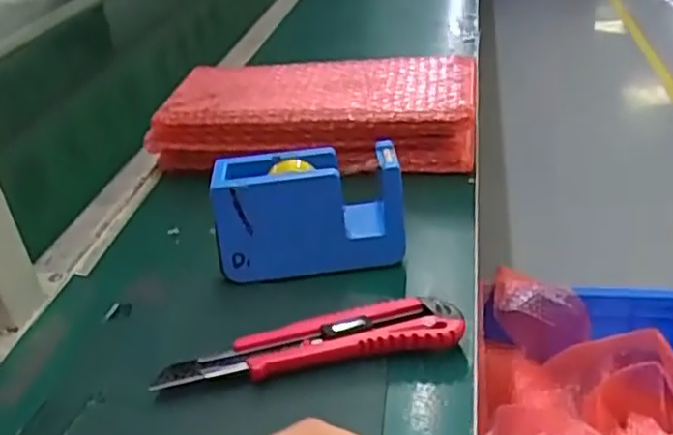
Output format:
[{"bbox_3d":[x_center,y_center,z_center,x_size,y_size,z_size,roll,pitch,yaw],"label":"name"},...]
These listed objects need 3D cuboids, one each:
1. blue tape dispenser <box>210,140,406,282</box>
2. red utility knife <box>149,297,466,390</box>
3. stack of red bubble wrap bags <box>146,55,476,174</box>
[{"bbox_3d":[-0.019,-0.003,0.500,0.128,0.087,0.047,-7,31,-4],"label":"blue tape dispenser"},{"bbox_3d":[-0.015,0.077,0.419,0.178,0.025,0.035,-7,31,-4],"label":"red utility knife"},{"bbox_3d":[-0.017,-0.097,0.665,0.286,0.082,0.116,1,31,10],"label":"stack of red bubble wrap bags"}]

